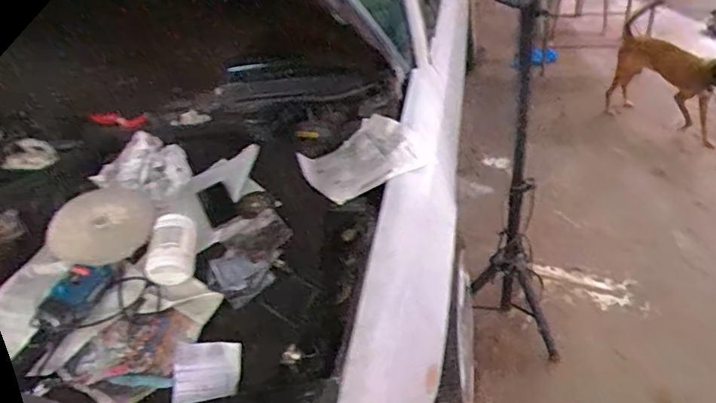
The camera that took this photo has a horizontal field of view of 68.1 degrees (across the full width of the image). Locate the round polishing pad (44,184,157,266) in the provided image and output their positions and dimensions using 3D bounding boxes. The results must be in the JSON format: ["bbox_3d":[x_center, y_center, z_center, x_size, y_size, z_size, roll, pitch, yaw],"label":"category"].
[{"bbox_3d":[-0.576,0.054,1.180,0.217,0.049,0.202,-11,58,-13],"label":"round polishing pad"}]

